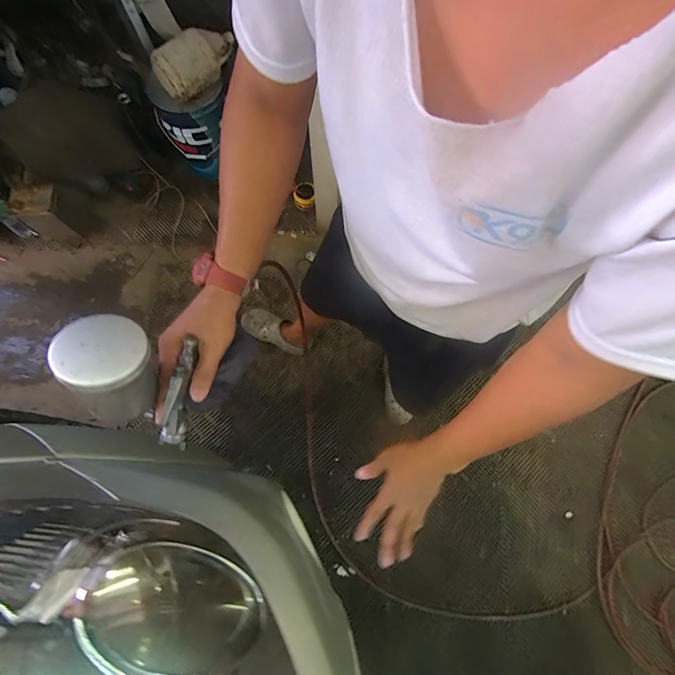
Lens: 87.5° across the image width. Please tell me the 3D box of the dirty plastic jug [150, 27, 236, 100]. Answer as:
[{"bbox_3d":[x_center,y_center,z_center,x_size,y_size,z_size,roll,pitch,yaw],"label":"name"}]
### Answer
[{"bbox_3d":[-0.515,-1.000,1.254,0.134,0.098,0.317,35,75,9],"label":"dirty plastic jug"}]

